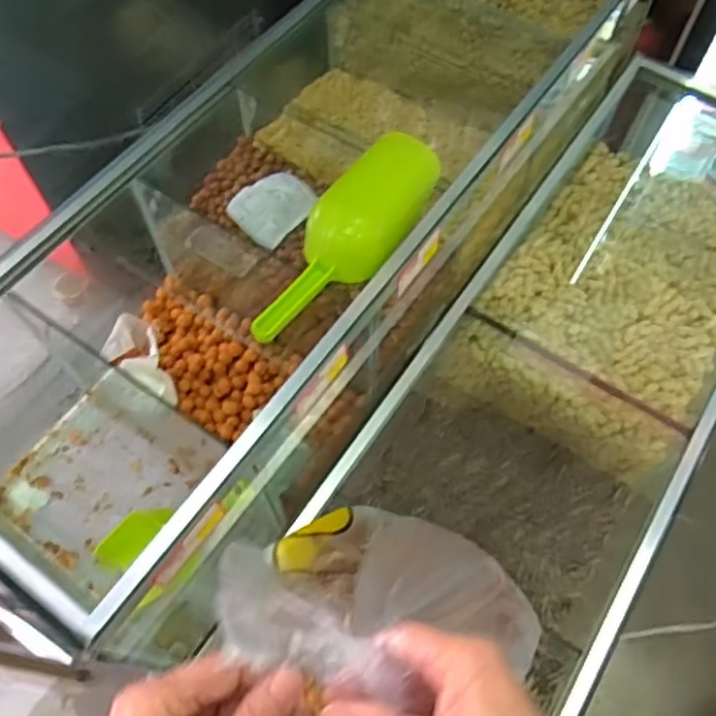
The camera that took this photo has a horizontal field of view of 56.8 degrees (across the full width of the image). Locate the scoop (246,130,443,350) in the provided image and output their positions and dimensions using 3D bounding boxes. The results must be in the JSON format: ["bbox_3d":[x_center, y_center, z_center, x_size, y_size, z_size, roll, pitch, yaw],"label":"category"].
[{"bbox_3d":[-0.014,-0.105,0.574,0.076,0.047,0.231,32,67,16],"label":"scoop"}]

